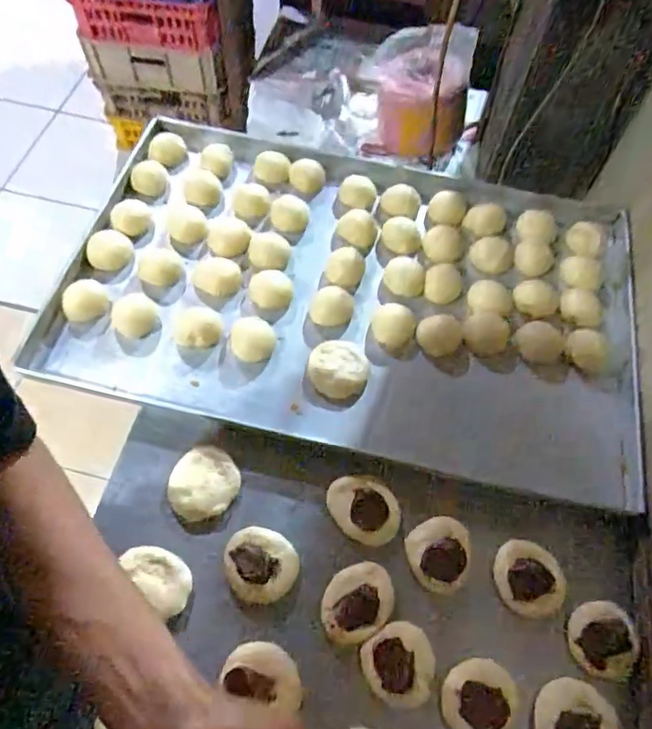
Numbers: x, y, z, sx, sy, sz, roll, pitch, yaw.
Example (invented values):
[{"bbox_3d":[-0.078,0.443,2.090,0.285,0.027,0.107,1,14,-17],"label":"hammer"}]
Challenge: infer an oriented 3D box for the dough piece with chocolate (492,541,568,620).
[{"bbox_3d":[0.207,0.215,0.566,0.073,0.010,0.071,1,61,-2],"label":"dough piece with chocolate"}]

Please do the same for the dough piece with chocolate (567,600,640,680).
[{"bbox_3d":[0.268,0.264,0.541,0.065,0.008,0.065,1,61,-2],"label":"dough piece with chocolate"}]

